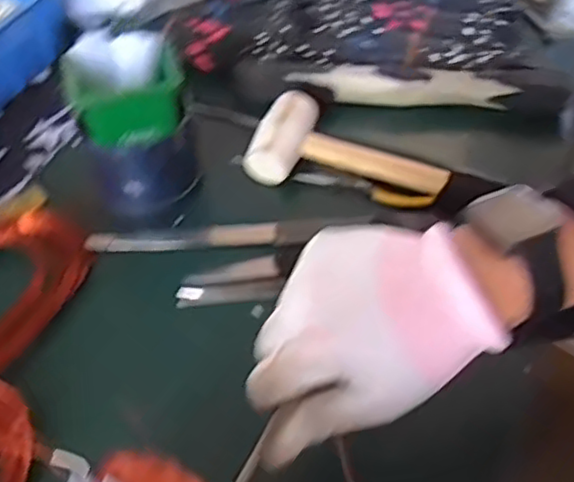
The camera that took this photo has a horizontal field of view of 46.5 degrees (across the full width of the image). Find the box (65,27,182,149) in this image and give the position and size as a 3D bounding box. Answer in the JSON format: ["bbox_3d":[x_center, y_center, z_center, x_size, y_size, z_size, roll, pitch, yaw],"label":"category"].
[{"bbox_3d":[-0.132,-0.126,0.546,0.089,0.053,0.086,-12,49,-8],"label":"box"}]

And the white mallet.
[{"bbox_3d":[0.054,-0.077,0.584,0.170,0.043,0.077,18,52,18],"label":"white mallet"}]

